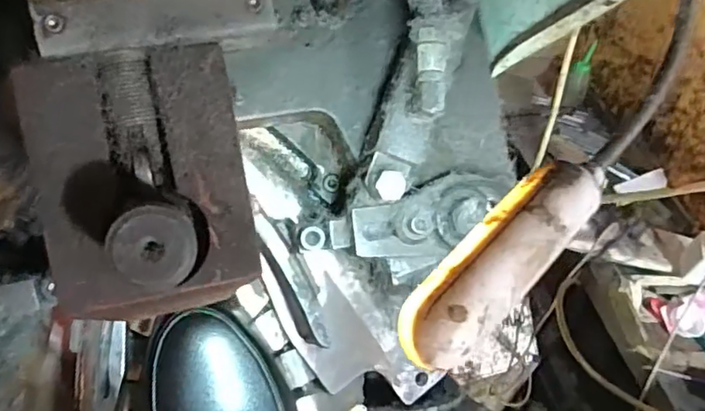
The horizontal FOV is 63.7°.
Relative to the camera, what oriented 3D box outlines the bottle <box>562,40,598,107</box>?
[{"bbox_3d":[0.480,-0.274,1.193,0.045,0.135,0.033,14,23,6],"label":"bottle"}]

